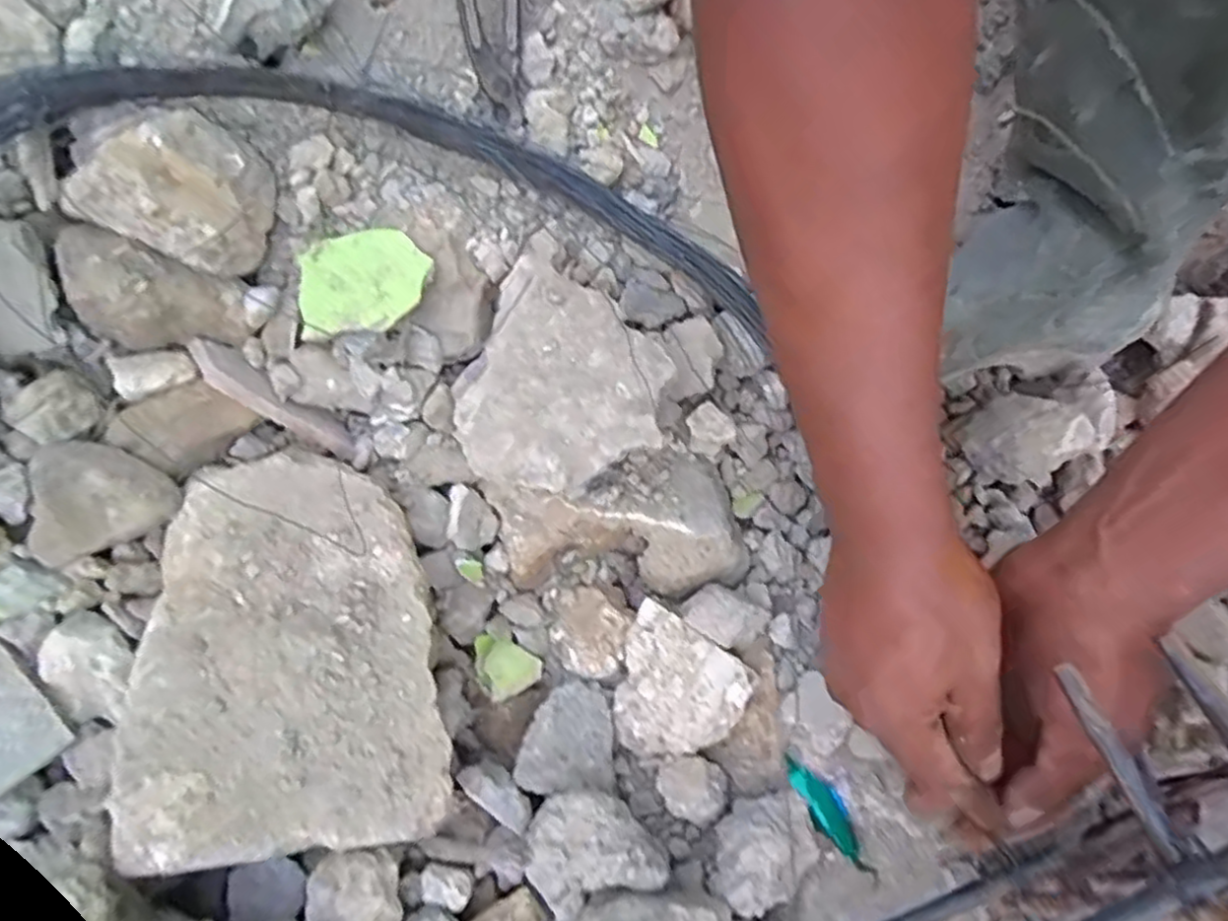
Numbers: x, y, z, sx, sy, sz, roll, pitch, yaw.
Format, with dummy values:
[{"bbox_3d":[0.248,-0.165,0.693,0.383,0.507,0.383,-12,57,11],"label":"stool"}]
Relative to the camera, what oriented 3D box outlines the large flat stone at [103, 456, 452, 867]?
[{"bbox_3d":[-0.159,0.090,0.361,0.131,0.050,0.193,1,63,-17],"label":"large flat stone"}]

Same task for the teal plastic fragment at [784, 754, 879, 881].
[{"bbox_3d":[0.118,0.193,0.386,0.022,0.014,0.068,-21,58,-14],"label":"teal plastic fragment"}]

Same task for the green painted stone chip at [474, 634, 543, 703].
[{"bbox_3d":[-0.067,0.122,0.429,0.033,0.012,0.041,-30,60,-19],"label":"green painted stone chip"}]

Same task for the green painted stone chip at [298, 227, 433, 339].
[{"bbox_3d":[-0.145,-0.105,0.410,0.071,0.007,0.065,-8,71,-9],"label":"green painted stone chip"}]

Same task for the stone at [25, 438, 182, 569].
[{"bbox_3d":[-0.273,0.017,0.372,0.073,0.030,0.056,-23,87,2],"label":"stone"}]

